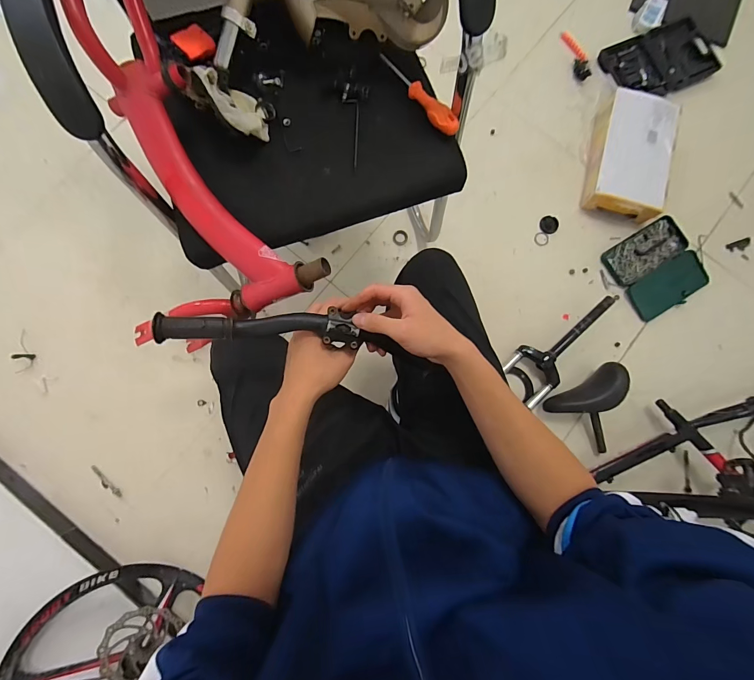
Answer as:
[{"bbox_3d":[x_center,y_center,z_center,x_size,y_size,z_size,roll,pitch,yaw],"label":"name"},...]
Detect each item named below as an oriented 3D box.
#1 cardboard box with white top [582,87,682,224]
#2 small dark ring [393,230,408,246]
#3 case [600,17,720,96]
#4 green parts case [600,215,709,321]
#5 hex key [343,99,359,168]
[{"bbox_3d":[0.739,-0.539,1.007,0.217,0.090,0.338,16,83,-2],"label":"cardboard box with white top"},{"bbox_3d":[0.069,-0.302,1.026,0.043,0.013,0.044,0,84,-3],"label":"small dark ring"},{"bbox_3d":[0.871,-0.871,1.075,0.340,0.037,0.207,-24,86,-6],"label":"case"},{"bbox_3d":[0.828,-0.213,1.031,0.240,0.032,0.243,-32,84,4],"label":"green parts case"},{"bbox_3d":[-0.042,-0.338,0.566,0.024,0.004,0.114,-1,87,6],"label":"hex key"}]

